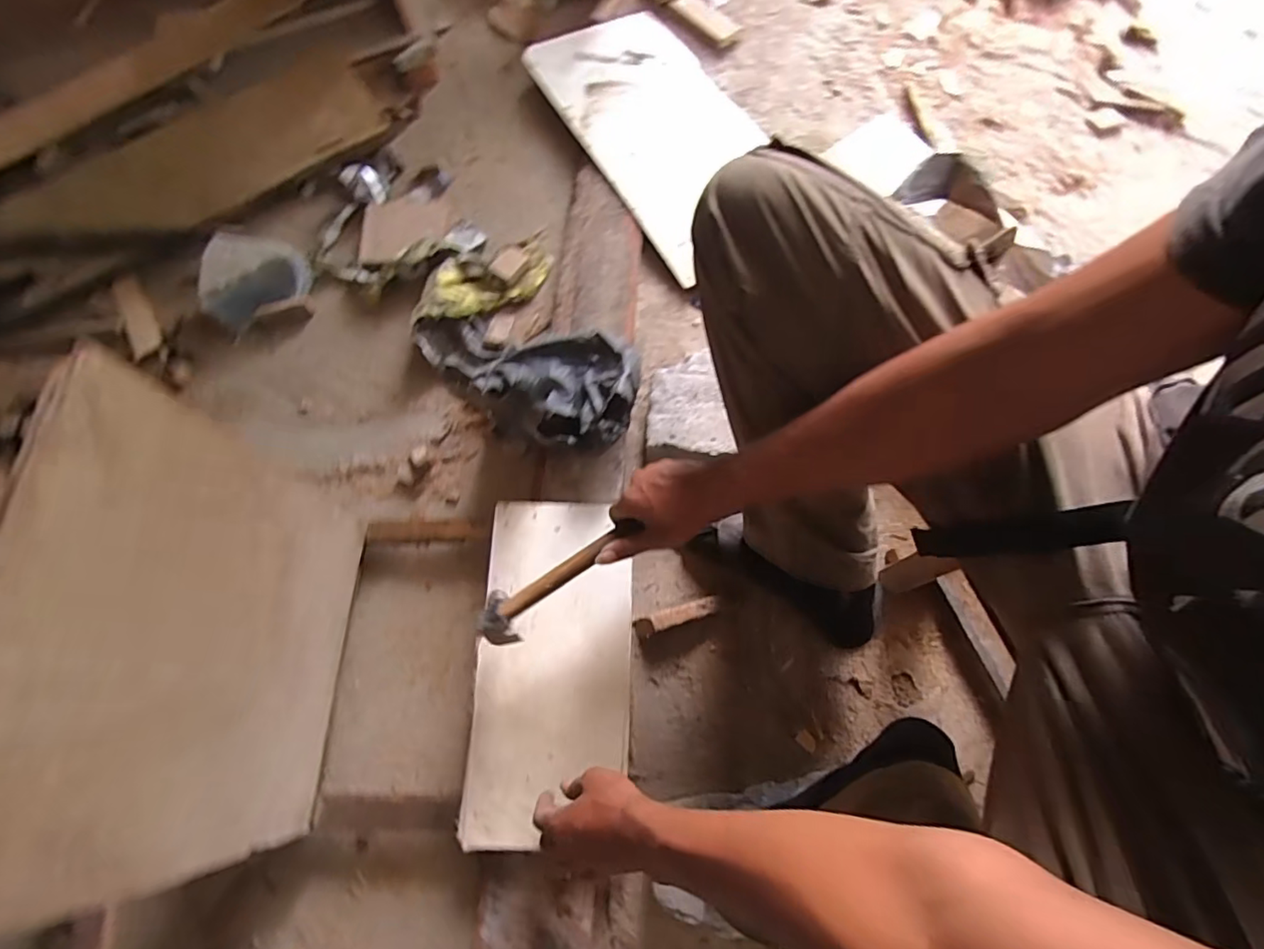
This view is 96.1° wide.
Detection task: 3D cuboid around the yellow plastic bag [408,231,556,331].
[{"bbox_3d":[-0.223,-0.289,0.853,0.232,0.032,0.094,-29,73,-22],"label":"yellow plastic bag"}]

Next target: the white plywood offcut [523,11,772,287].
[{"bbox_3d":[0.055,-0.576,0.947,0.277,0.020,0.515,-29,75,-12],"label":"white plywood offcut"}]

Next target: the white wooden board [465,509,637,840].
[{"bbox_3d":[-0.087,0.206,0.635,0.168,0.023,0.355,0,67,4],"label":"white wooden board"}]

